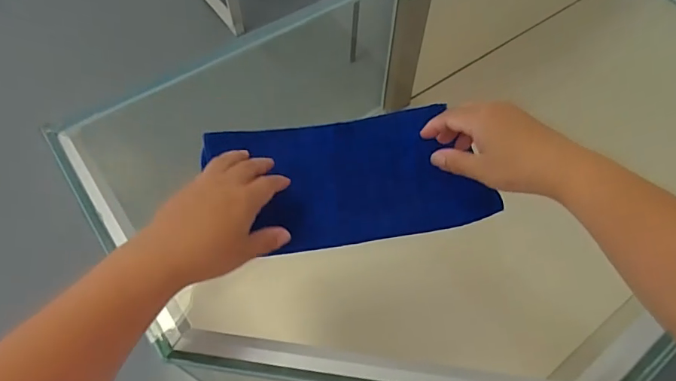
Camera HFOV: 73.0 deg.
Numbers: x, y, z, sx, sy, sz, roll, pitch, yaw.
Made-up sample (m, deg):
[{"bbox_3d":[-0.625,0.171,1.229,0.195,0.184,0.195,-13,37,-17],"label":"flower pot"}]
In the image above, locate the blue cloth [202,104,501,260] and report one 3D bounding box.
[{"bbox_3d":[0.007,-0.015,0.453,0.257,0.020,0.138,-8,63,-6],"label":"blue cloth"}]

